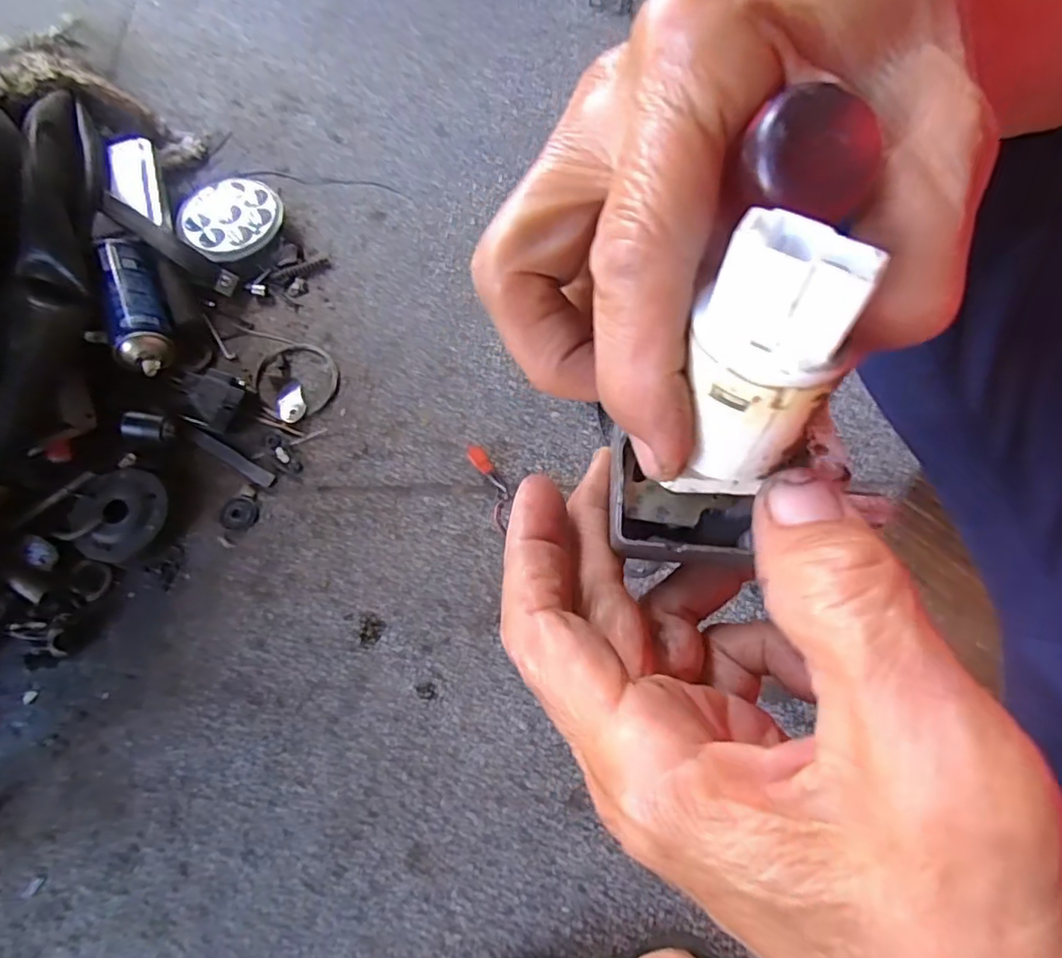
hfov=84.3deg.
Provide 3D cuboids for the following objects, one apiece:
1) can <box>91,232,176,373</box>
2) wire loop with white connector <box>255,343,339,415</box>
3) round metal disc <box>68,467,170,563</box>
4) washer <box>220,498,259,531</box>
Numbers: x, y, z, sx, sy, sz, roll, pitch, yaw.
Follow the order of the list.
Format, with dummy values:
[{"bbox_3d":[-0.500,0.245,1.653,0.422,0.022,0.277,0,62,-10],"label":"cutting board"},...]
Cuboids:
[{"bbox_3d":[-0.474,-0.208,0.707,0.068,0.054,0.188,-22,71,-7],"label":"can"},{"bbox_3d":[-0.283,-0.124,0.713,0.099,0.008,0.097,0,70,3],"label":"wire loop with white connector"},{"bbox_3d":[-0.448,0.037,0.643,0.095,0.035,0.094,-1,70,2],"label":"round metal disc"},{"bbox_3d":[-0.328,0.039,0.657,0.043,0.004,0.035,8,70,6],"label":"washer"}]

